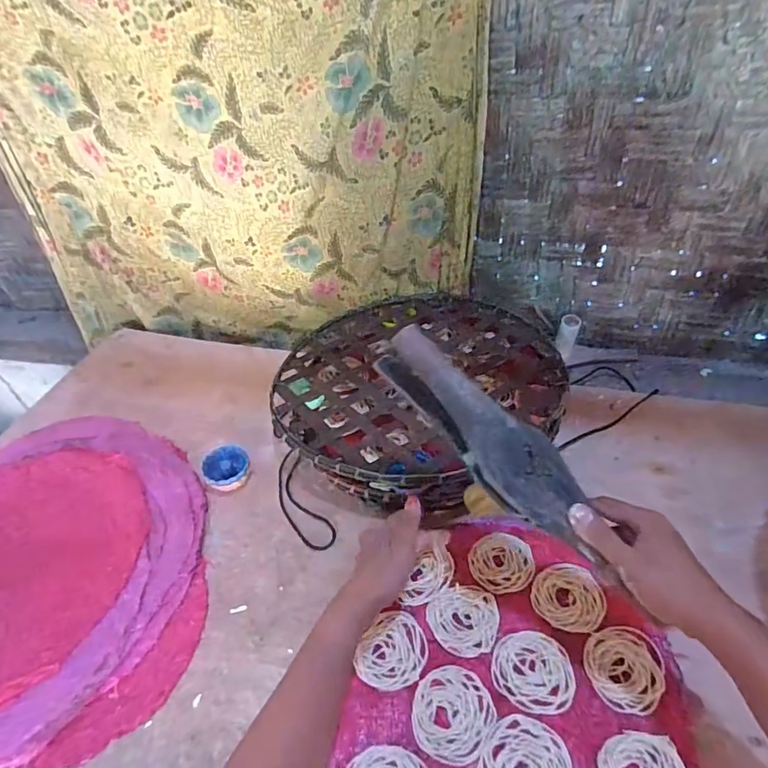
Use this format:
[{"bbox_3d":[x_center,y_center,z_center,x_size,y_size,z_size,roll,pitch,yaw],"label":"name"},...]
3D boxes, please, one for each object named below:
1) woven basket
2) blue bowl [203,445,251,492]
[{"bbox_3d":[0.049,-0.002,0.741,0.403,0.080,0.422,1,43,8],"label":"woven basket"},{"bbox_3d":[-0.213,0.115,0.678,0.060,0.028,0.067,-22,45,-16],"label":"blue bowl"}]

